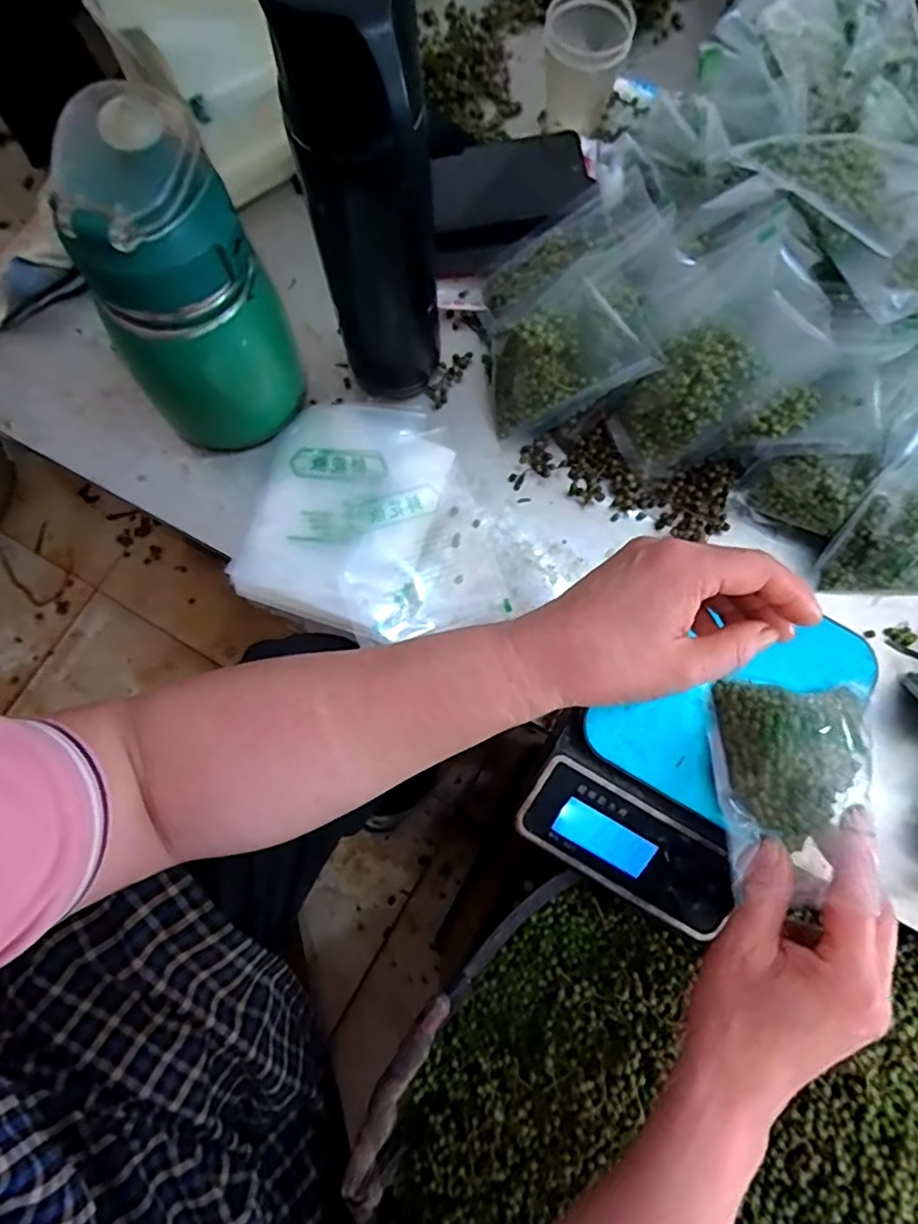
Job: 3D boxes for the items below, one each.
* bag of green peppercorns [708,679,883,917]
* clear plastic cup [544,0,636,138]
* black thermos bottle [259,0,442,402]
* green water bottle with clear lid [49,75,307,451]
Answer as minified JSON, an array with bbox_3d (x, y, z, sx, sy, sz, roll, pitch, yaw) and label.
[{"bbox_3d":[0.185,0.092,0.333,0.081,0.030,0.102,4,80,-1],"label":"bag of green peppercorns"},{"bbox_3d":[0.095,-0.421,0.464,0.061,0.071,0.057,0,80,-1],"label":"clear plastic cup"},{"bbox_3d":[-0.045,-0.211,0.333,0.064,0.250,0.063,-11,80,-3],"label":"black thermos bottle"},{"bbox_3d":[-0.157,-0.182,0.354,0.089,0.161,0.111,-26,81,-6],"label":"green water bottle with clear lid"}]

